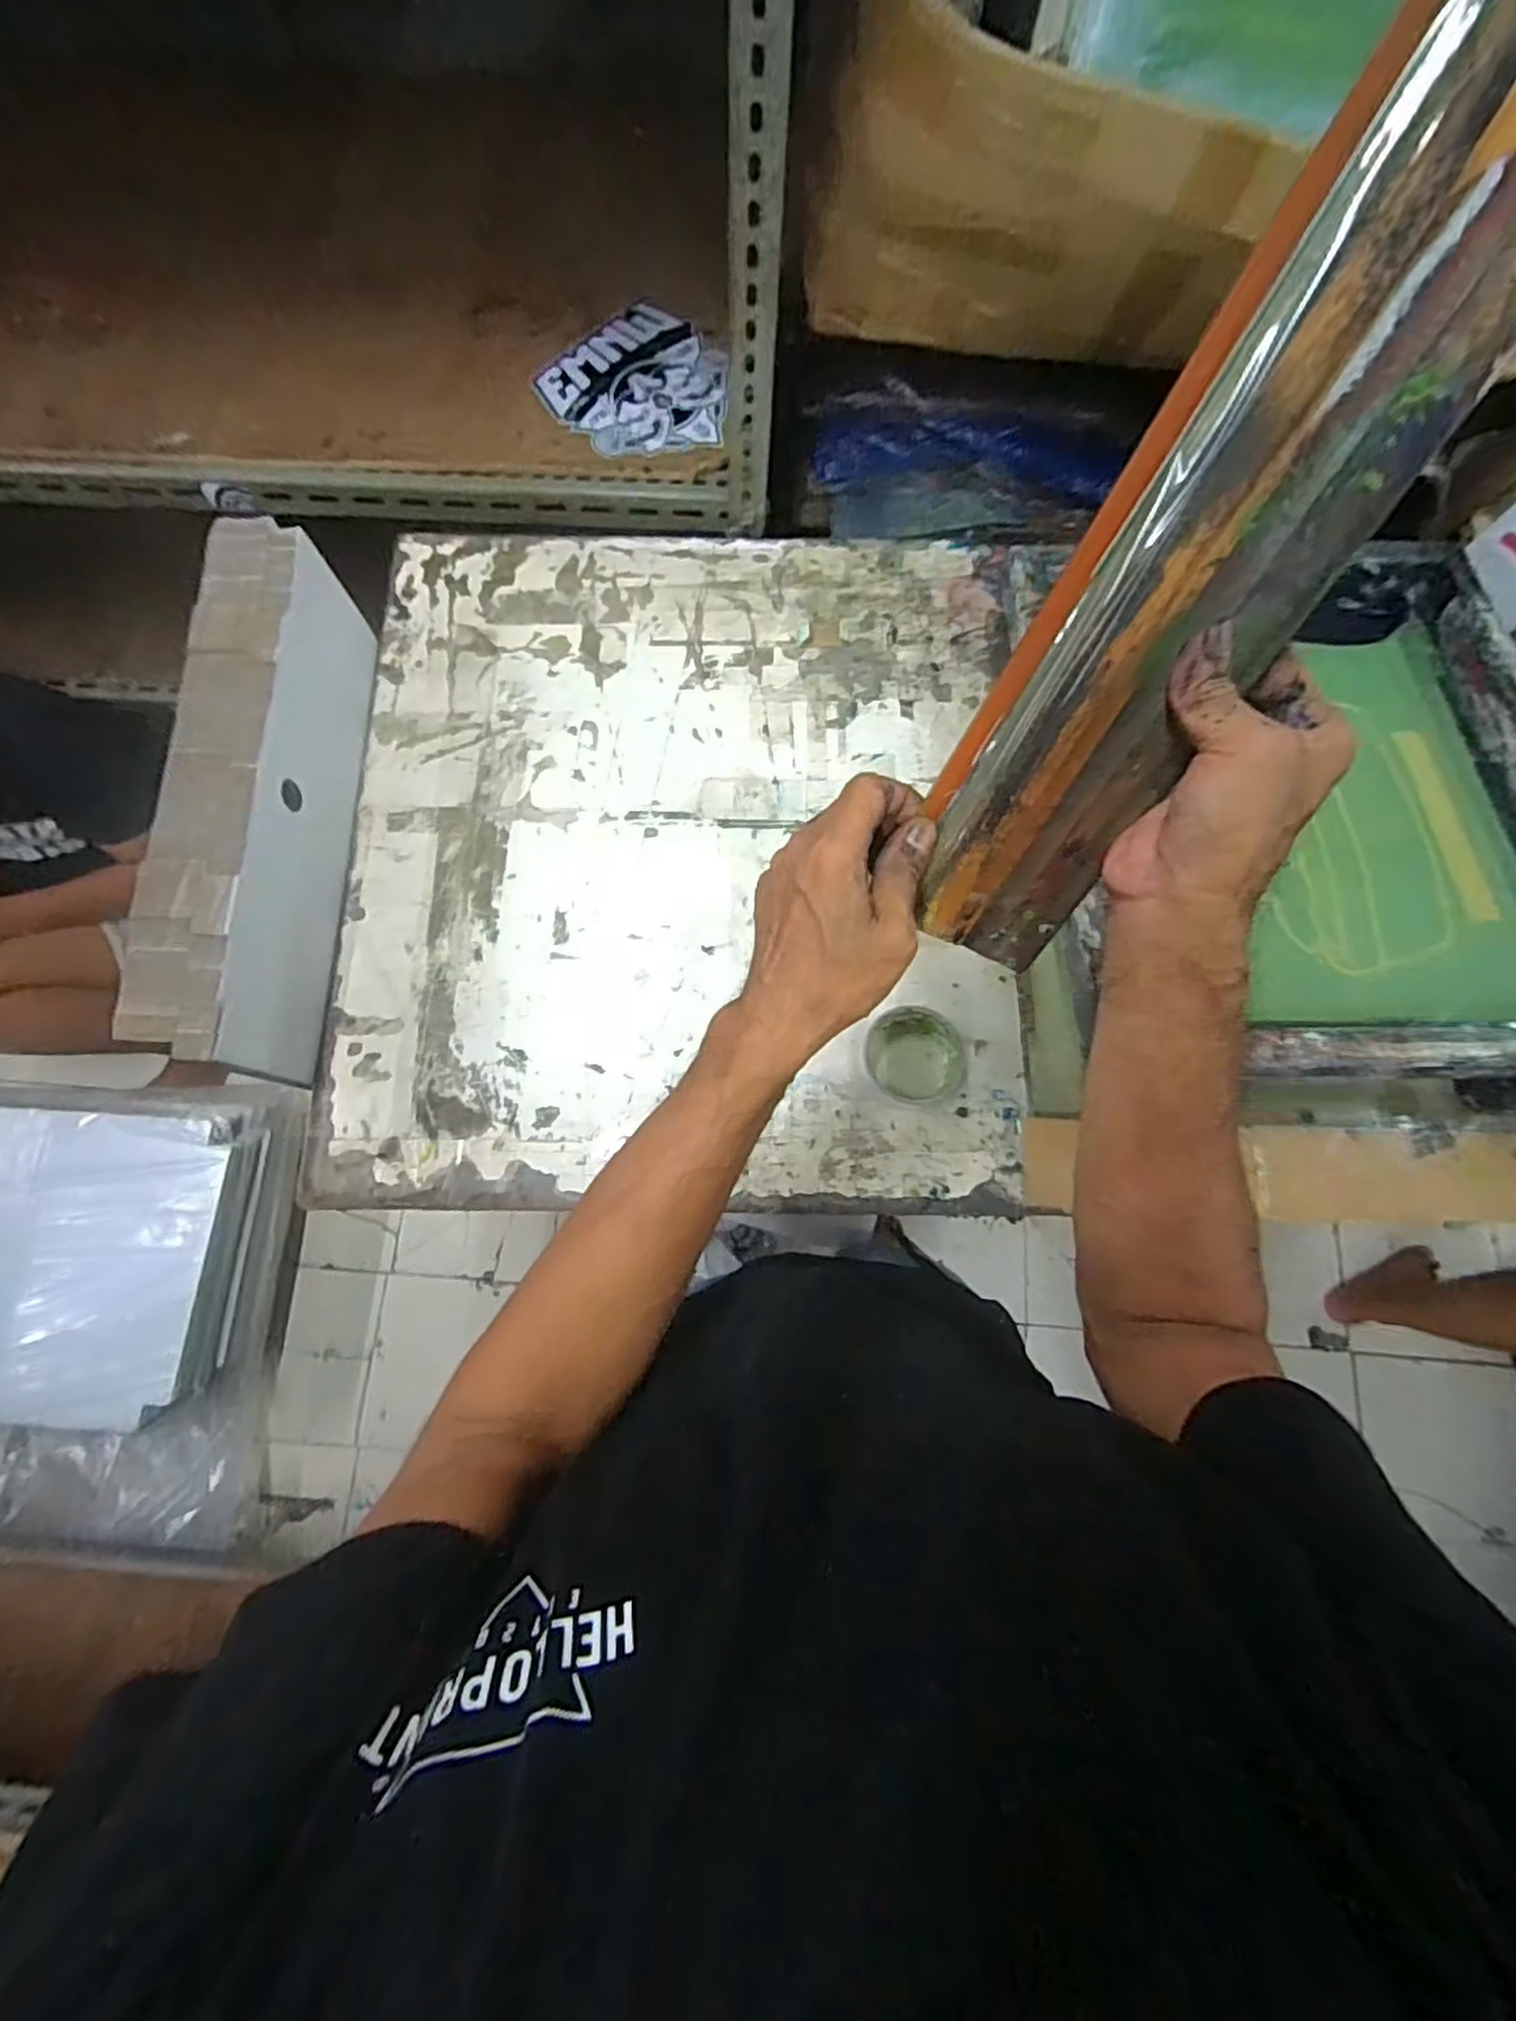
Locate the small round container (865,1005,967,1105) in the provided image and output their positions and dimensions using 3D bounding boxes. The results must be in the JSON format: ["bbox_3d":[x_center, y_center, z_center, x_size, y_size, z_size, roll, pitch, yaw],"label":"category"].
[{"bbox_3d":[0.143,0.042,0.639,0.092,0.041,0.084,13,77,2],"label":"small round container"}]

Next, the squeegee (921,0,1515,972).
[{"bbox_3d":[0.169,-0.164,0.280,0.090,0.023,0.327,33,120,6],"label":"squeegee"}]

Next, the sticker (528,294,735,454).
[{"bbox_3d":[-0.122,-0.680,0.787,0.186,0.006,0.199,-42,82,-8],"label":"sticker"}]

